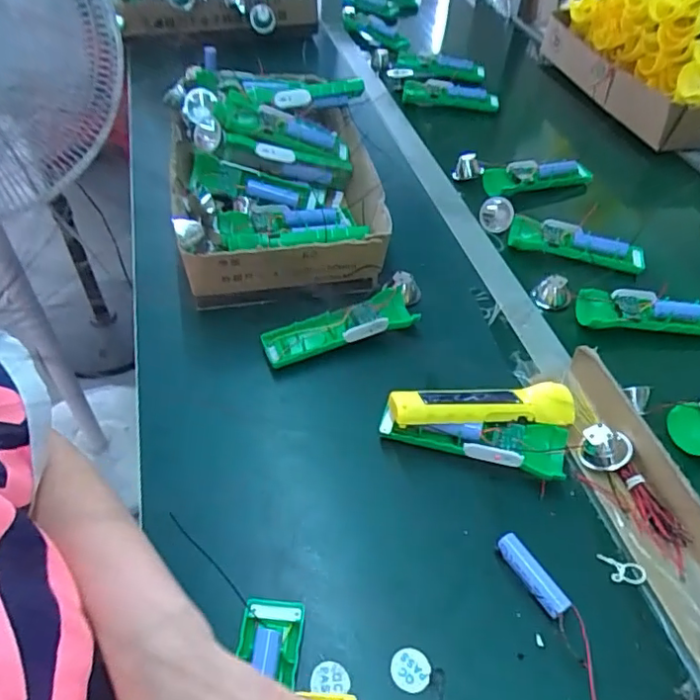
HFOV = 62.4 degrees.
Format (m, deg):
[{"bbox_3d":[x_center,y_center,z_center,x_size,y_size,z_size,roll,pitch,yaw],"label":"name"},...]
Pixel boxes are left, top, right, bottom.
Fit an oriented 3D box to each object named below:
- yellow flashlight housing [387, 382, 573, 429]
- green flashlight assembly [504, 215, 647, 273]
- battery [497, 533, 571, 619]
[{"bbox_3d":[0.120,0.053,0.525,0.166,0.045,0.043,-3,47,-5],"label":"yellow flashlight housing"},{"bbox_3d":[0.285,-0.136,0.723,0.165,0.029,0.058,18,49,14],"label":"green flashlight assembly"},{"bbox_3d":[0.138,0.174,0.444,0.019,0.019,0.065,-20,51,-20],"label":"battery"}]

